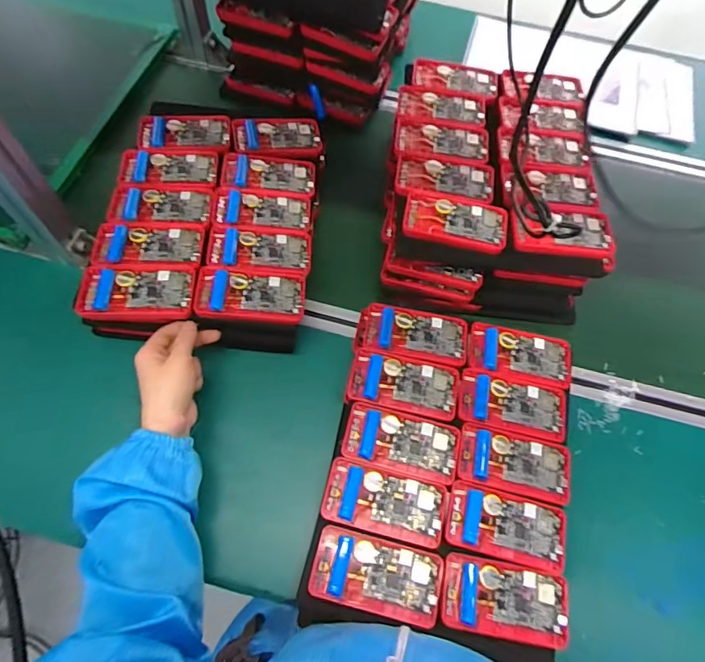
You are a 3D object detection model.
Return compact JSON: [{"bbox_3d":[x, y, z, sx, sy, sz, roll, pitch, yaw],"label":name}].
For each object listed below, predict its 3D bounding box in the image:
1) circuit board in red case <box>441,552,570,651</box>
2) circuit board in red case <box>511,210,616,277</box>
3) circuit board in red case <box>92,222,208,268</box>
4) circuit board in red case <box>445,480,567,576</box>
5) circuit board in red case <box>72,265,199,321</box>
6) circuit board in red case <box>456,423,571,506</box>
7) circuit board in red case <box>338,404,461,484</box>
[{"bbox_3d":[0.147,0.259,0.443,0.121,0.014,0.063,11,63,2],"label":"circuit board in red case"},{"bbox_3d":[0.257,-0.107,0.574,0.133,0.046,0.075,0,63,-4],"label":"circuit board in red case"},{"bbox_3d":[-0.240,-0.104,0.549,0.124,0.020,0.064,-6,64,-7],"label":"circuit board in red case"},{"bbox_3d":[0.158,0.199,0.473,0.122,0.012,0.064,14,63,3],"label":"circuit board in red case"},{"bbox_3d":[-0.242,-0.042,0.519,0.126,0.019,0.075,-3,64,-5],"label":"circuit board in red case"},{"bbox_3d":[0.176,0.142,0.501,0.121,0.011,0.063,12,63,2],"label":"circuit board in red case"},{"bbox_3d":[0.053,0.120,0.501,0.122,0.014,0.062,12,63,2],"label":"circuit board in red case"}]

